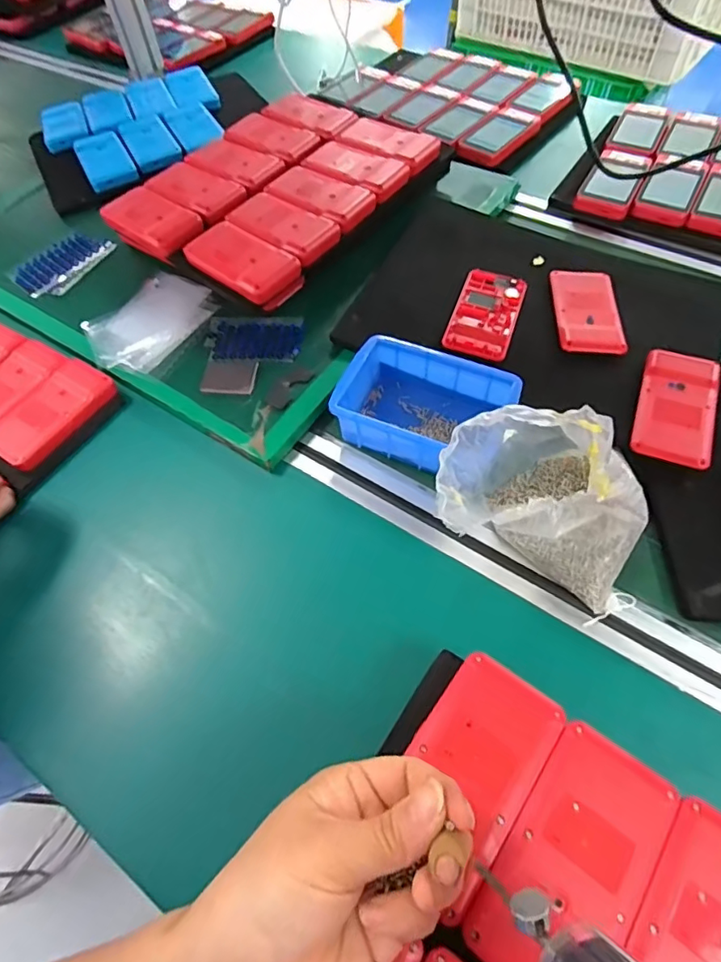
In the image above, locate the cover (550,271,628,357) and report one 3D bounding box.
[{"bbox_3d":[0.228,-0.175,0.531,0.062,0.010,0.123,3,58,6],"label":"cover"}]

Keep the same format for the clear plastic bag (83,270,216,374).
[{"bbox_3d":[-0.219,-0.166,0.552,0.103,0.012,0.133,31,65,21],"label":"clear plastic bag"}]

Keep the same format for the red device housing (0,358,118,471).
[{"bbox_3d":[-0.296,-0.066,0.502,0.060,0.017,0.117,31,65,21],"label":"red device housing"}]

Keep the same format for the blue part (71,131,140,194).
[{"bbox_3d":[-0.350,-0.442,0.716,0.064,0.013,0.139,-27,64,-13],"label":"blue part"}]

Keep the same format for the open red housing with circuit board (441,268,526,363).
[{"bbox_3d":[0.127,-0.170,0.534,0.062,0.010,0.121,16,60,13],"label":"open red housing with circuit board"}]

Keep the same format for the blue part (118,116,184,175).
[{"bbox_3d":[-0.298,-0.479,0.741,0.067,0.015,0.137,-26,60,-12],"label":"blue part"}]

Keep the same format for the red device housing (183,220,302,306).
[{"bbox_3d":[-0.125,-0.226,0.537,0.123,0.017,0.063,36,67,23],"label":"red device housing"}]

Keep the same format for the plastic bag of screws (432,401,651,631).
[{"bbox_3d":[0.141,-0.001,0.382,0.157,0.103,0.126,18,61,15],"label":"plastic bag of screws"}]

